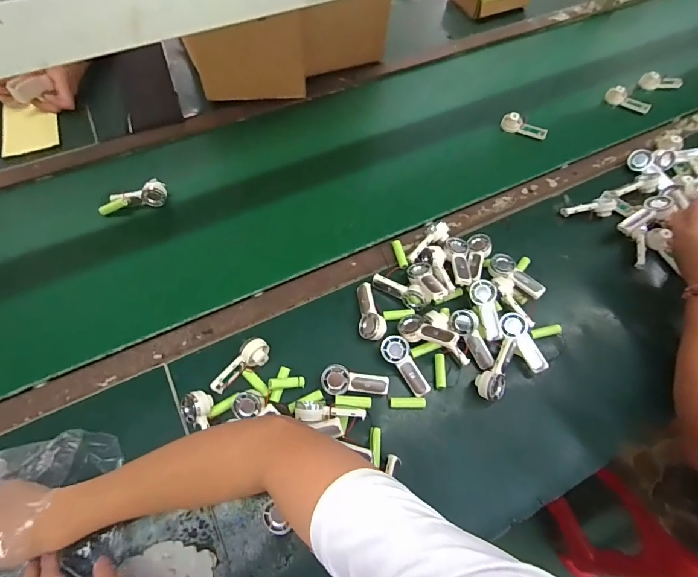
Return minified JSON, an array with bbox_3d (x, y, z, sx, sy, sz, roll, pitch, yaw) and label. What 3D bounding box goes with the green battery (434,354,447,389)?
[{"bbox_3d":[0.134,0.122,0.564,0.014,0.014,0.051,4,63,-1],"label":"green battery"}]

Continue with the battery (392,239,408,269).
[{"bbox_3d":[0.086,-0.057,0.645,0.014,0.013,0.053,-11,65,-9],"label":"battery"}]

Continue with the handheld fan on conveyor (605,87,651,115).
[{"bbox_3d":[0.644,-0.433,0.879,0.096,0.026,0.038,27,65,10],"label":"handheld fan on conveyor"}]

